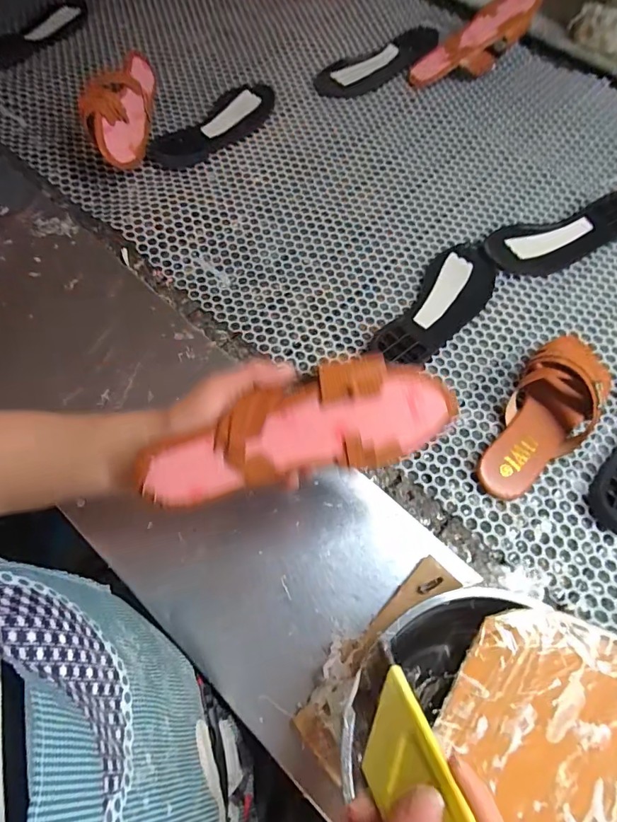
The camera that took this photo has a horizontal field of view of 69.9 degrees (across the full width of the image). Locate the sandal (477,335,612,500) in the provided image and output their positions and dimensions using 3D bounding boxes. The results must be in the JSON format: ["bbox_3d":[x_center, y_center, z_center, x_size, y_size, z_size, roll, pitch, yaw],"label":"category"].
[{"bbox_3d":[0.273,-0.008,0.491,0.091,0.061,0.245,39,69,14],"label":"sandal"}]

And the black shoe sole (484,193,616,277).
[{"bbox_3d":[0.368,-0.252,0.627,0.244,0.025,0.082,-21,69,-11],"label":"black shoe sole"}]

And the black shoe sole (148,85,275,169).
[{"bbox_3d":[-0.145,-0.455,0.705,0.239,0.019,0.094,-38,73,-17],"label":"black shoe sole"}]

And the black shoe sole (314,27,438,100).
[{"bbox_3d":[0.131,-0.615,0.779,0.244,0.024,0.100,-37,73,-17],"label":"black shoe sole"}]

